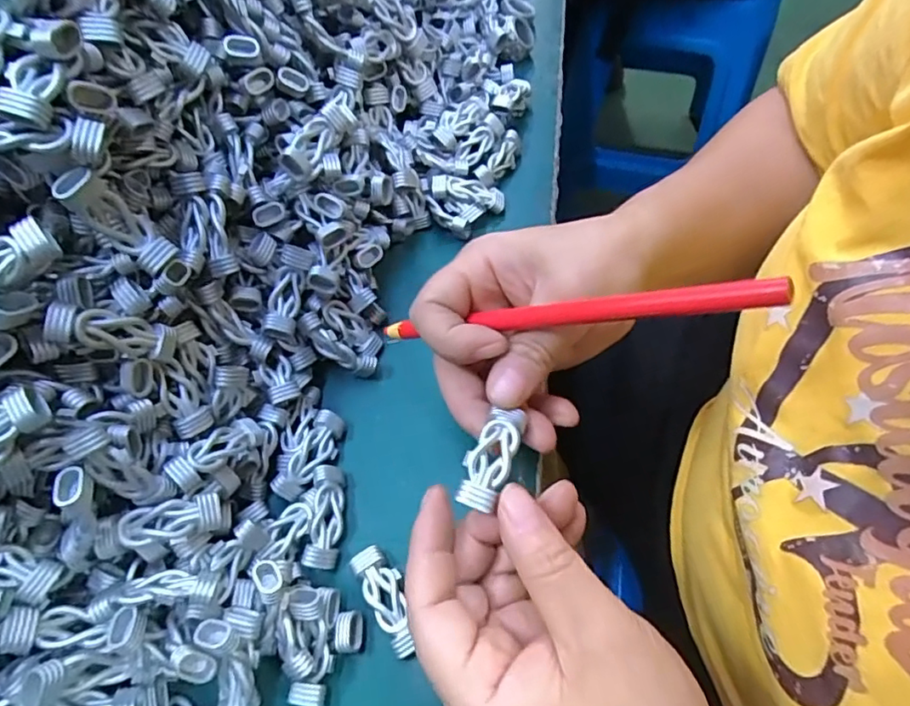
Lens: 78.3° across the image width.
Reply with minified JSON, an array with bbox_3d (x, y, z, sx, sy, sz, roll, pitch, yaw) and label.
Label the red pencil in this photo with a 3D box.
[{"bbox_3d":[0.033,-0.014,0.216,0.167,0.005,0.006,-4,56,39],"label":"red pencil"}]

